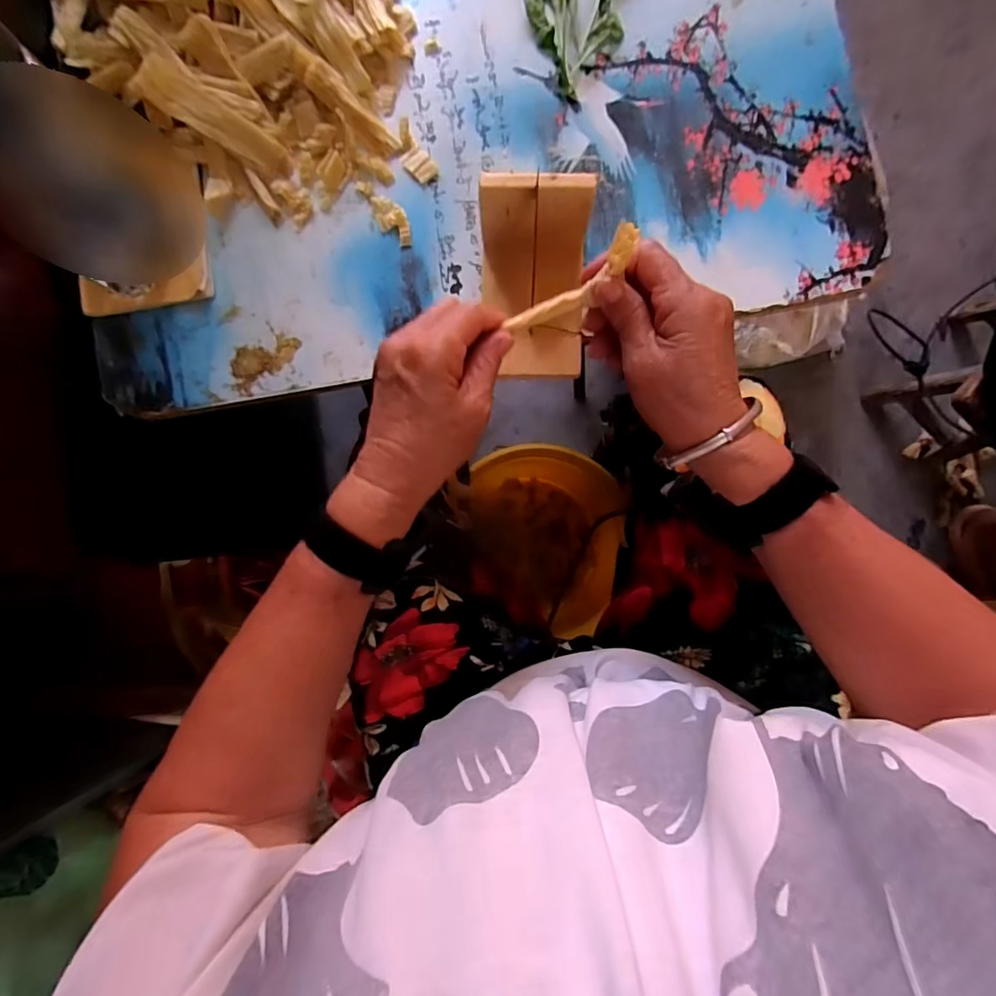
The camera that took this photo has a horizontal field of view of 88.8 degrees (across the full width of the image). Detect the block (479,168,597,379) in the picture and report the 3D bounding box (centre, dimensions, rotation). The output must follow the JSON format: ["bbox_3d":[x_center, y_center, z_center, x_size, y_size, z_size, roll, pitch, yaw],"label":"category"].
[{"bbox_3d":[0.025,-0.146,0.355,0.077,0.067,0.119,0,87,0],"label":"block"}]

